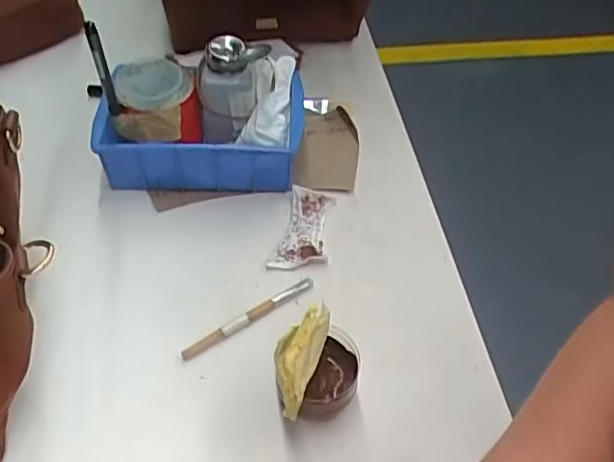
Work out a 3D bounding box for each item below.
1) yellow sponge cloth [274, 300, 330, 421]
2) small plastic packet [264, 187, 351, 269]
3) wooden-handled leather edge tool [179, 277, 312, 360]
[{"bbox_3d":[-0.007,0.088,0.447,0.032,0.040,0.076,16,51,10],"label":"yellow sponge cloth"},{"bbox_3d":[0.002,-0.005,0.593,0.051,0.012,0.105,8,44,9],"label":"small plastic packet"},{"bbox_3d":[-0.049,0.074,0.531,0.127,0.014,0.014,-28,58,-24],"label":"wooden-handled leather edge tool"}]

